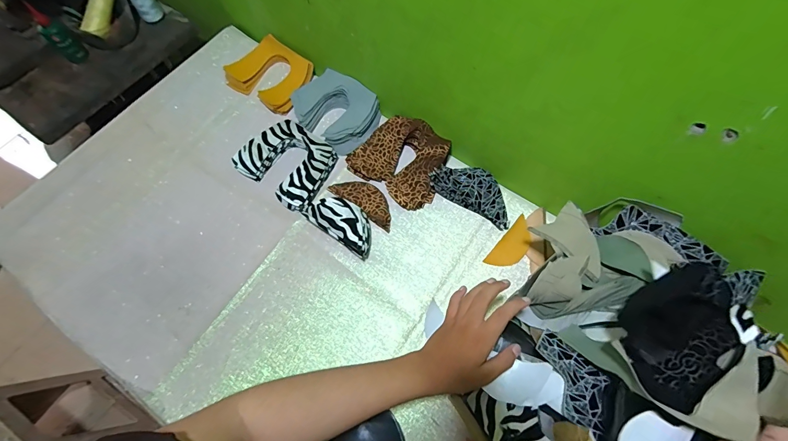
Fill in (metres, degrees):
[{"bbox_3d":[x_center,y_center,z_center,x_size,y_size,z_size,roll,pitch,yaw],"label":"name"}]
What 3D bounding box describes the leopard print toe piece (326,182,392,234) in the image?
[{"bbox_3d":[-0.049,-0.037,0.618,0.125,0.017,0.050,35,72,13],"label":"leopard print toe piece"}]

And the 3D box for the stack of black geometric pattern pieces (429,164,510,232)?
[{"bbox_3d":[0.140,-0.051,0.615,0.151,0.036,0.076,32,71,12],"label":"stack of black geometric pattern pieces"}]

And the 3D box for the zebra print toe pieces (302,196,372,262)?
[{"bbox_3d":[-0.082,0.003,0.584,0.123,0.056,0.064,34,71,13],"label":"zebra print toe pieces"}]

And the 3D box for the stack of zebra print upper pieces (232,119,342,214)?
[{"bbox_3d":[-0.182,-0.103,0.639,0.158,0.032,0.132,34,71,13],"label":"stack of zebra print upper pieces"}]

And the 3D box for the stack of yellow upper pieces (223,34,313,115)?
[{"bbox_3d":[-0.244,-0.294,0.713,0.159,0.030,0.129,33,71,13],"label":"stack of yellow upper pieces"}]

